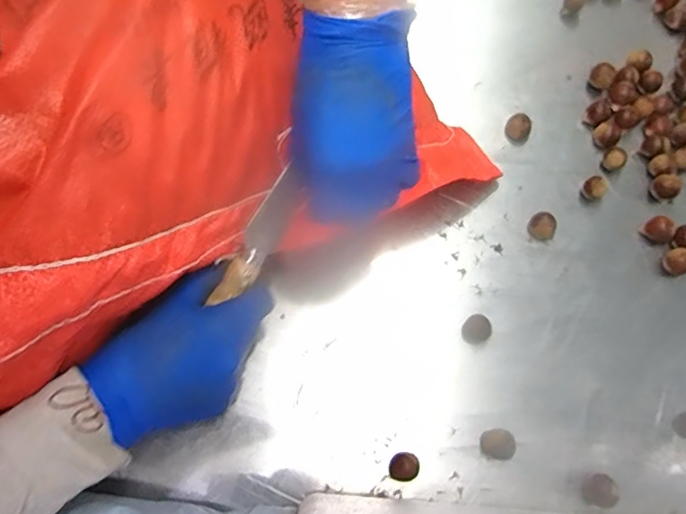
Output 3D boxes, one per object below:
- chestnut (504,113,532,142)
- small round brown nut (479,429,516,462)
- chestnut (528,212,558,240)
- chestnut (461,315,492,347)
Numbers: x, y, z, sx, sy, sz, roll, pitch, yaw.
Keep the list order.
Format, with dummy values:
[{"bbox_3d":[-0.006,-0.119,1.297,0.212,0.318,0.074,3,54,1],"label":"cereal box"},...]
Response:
[{"bbox_3d":[0.168,-0.123,0.505,0.023,0.014,0.023,1,72,-2],"label":"chestnut"},{"bbox_3d":[0.120,0.147,0.412,0.025,0.016,0.023,1,72,-2],"label":"small round brown nut"},{"bbox_3d":[0.179,-0.027,0.474,0.022,0.013,0.025,-39,77,-13],"label":"chestnut"},{"bbox_3d":[0.112,0.061,0.444,0.024,0.012,0.022,1,72,-2],"label":"chestnut"}]

